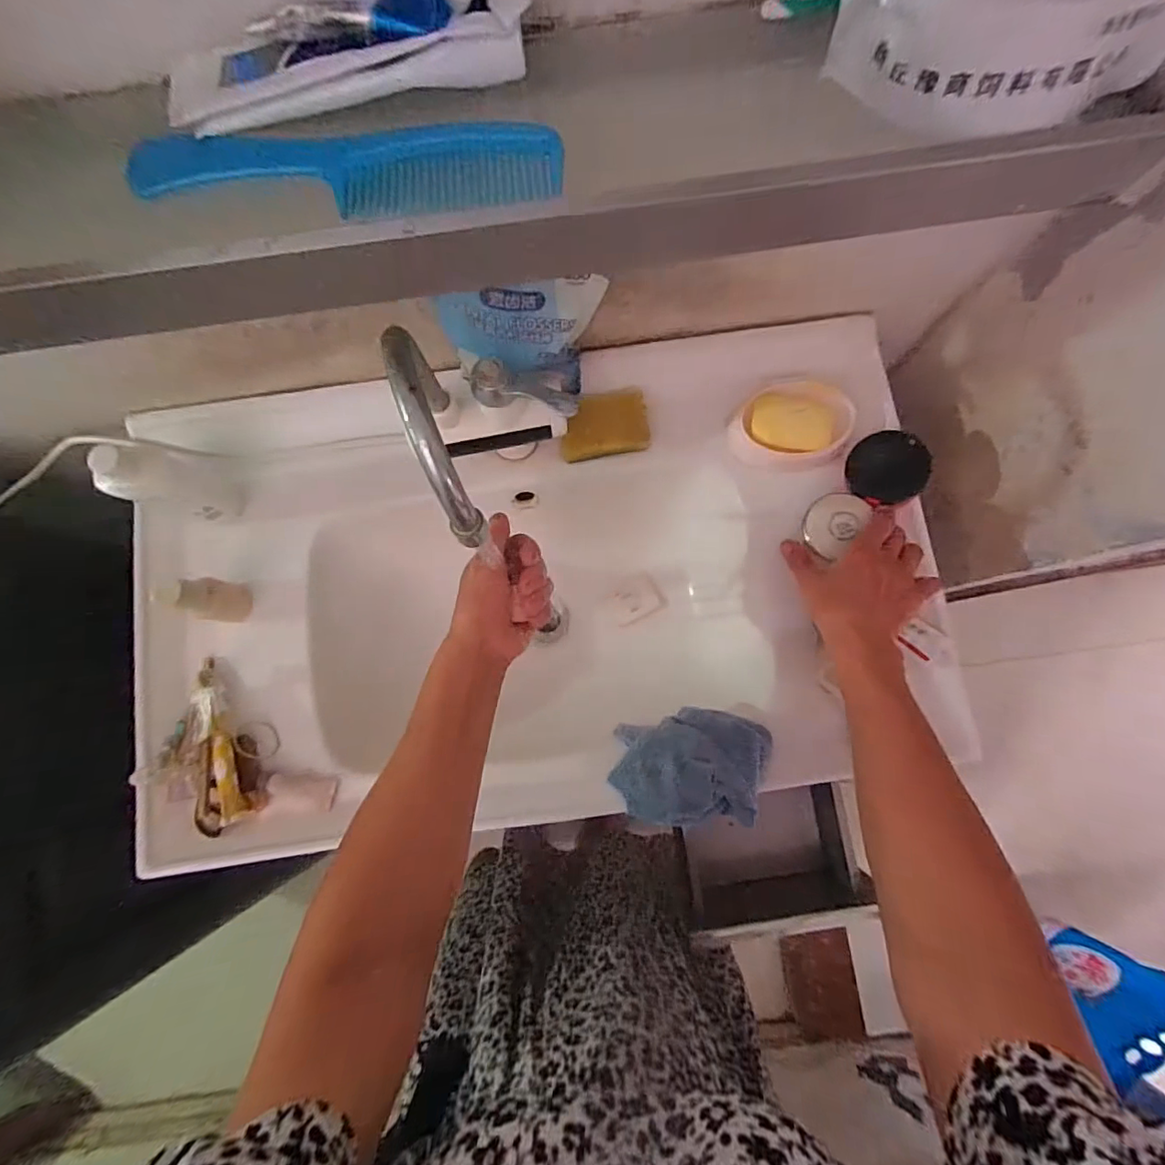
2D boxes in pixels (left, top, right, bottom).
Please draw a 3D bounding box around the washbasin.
[{"bbox_3d":[-0.050,-0.004,0.609,0.795,0.200,0.484,-9,82,0],"label":"washbasin"}]

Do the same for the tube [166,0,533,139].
[{"bbox_3d":[-0.110,-0.251,0.239,0.178,0.049,0.042,-8,82,0],"label":"tube"}]

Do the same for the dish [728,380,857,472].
[{"bbox_3d":[0.215,-0.159,0.544,0.118,0.028,0.082,0,82,1],"label":"dish"}]

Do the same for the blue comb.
[{"bbox_3d":[-0.113,-0.202,0.261,0.204,0.011,0.053,-6,82,1],"label":"blue comb"}]

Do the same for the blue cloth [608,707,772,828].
[{"bbox_3d":[0.104,0.175,0.496,0.150,0.050,0.106,-2,82,1],"label":"blue cloth"}]

